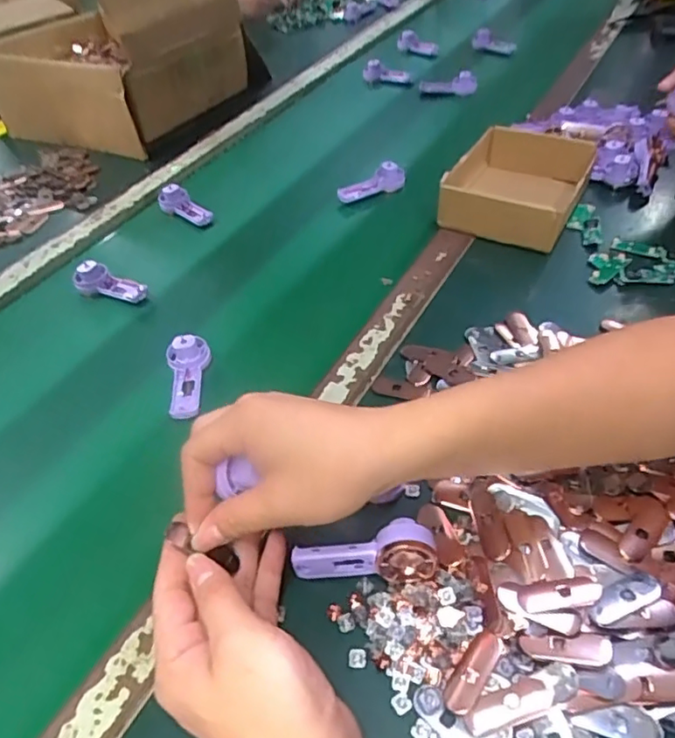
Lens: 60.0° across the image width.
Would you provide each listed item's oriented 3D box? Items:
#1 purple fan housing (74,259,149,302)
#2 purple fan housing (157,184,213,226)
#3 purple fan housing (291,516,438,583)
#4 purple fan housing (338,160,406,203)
[{"bbox_3d":[-0.252,-0.098,0.644,0.087,0.026,0.026,10,48,16],"label":"purple fan housing"},{"bbox_3d":[-0.195,-0.209,0.745,0.089,0.024,0.031,31,56,31],"label":"purple fan housing"},{"bbox_3d":[0.017,0.122,0.389,0.093,0.033,0.030,-4,45,3],"label":"purple fan housing"},{"bbox_3d":[0.042,-0.239,0.748,0.088,0.034,0.025,-14,46,-7],"label":"purple fan housing"}]

